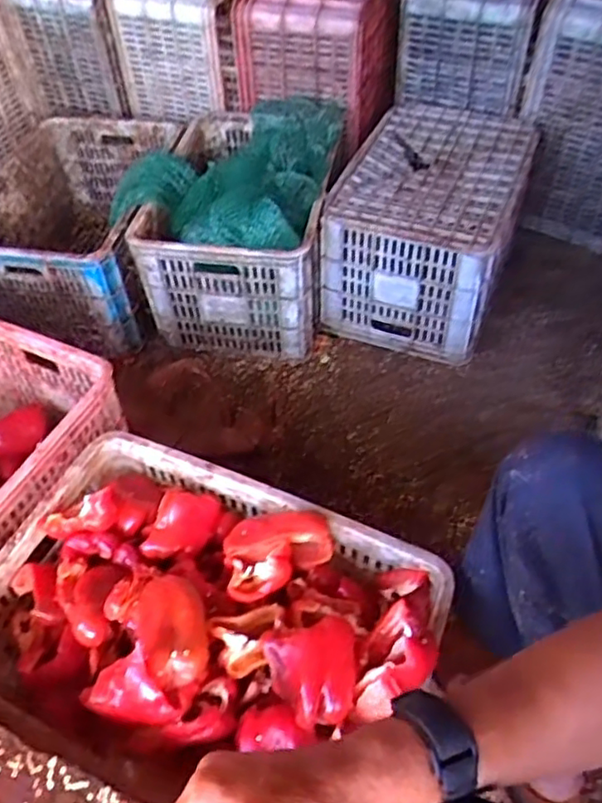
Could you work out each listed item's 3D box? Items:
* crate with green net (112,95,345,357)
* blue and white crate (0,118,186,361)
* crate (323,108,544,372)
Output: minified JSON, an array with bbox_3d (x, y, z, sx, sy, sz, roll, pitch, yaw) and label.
[{"bbox_3d":[-0.145,-0.416,1.379,0.410,0.323,0.544,6,50,7],"label":"crate with green net"},{"bbox_3d":[-0.487,-0.385,1.447,0.376,0.280,0.522,5,50,7],"label":"blue and white crate"},{"bbox_3d":[0.285,-0.388,1.401,0.343,0.292,0.508,16,52,15],"label":"crate"}]

